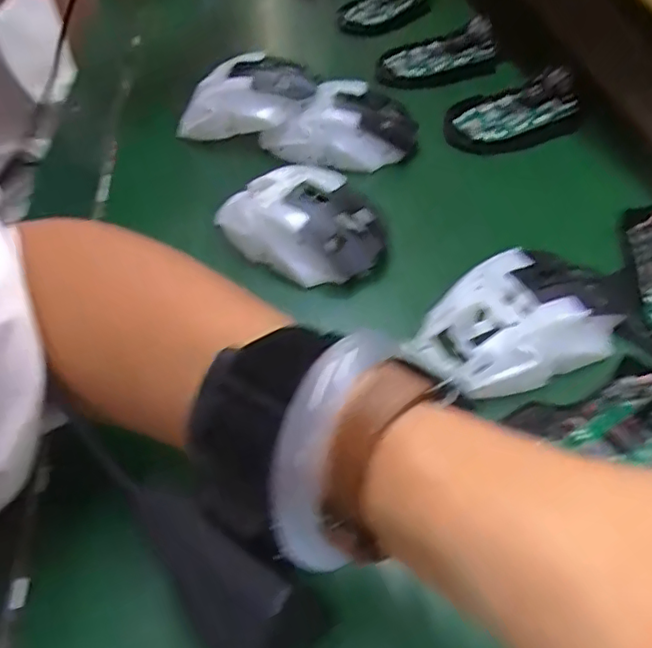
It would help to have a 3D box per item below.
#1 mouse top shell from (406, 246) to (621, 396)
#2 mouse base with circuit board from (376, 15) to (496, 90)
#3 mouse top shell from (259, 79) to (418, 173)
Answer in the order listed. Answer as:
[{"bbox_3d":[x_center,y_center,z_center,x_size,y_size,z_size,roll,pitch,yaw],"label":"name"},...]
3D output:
[{"bbox_3d":[0.097,-0.002,0.296,0.103,0.029,0.061,-19,48,-15],"label":"mouse top shell"},{"bbox_3d":[0.096,-0.223,0.493,0.101,0.019,0.057,-16,50,-10],"label":"mouse base with circuit board"},{"bbox_3d":[0.009,-0.143,0.422,0.110,0.038,0.055,2,46,6],"label":"mouse top shell"}]

